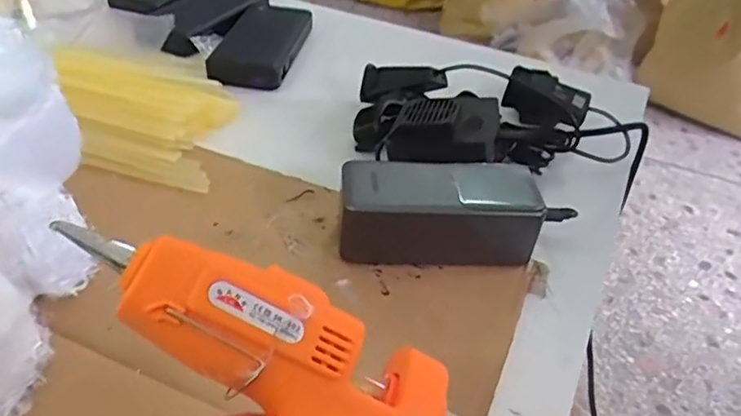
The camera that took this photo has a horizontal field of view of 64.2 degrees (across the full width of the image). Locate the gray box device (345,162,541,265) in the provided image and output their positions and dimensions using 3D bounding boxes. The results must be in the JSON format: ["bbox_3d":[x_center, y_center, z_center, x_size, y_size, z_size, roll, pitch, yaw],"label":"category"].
[{"bbox_3d":[0.045,0.002,0.398,0.126,0.051,0.054,2,41,-3],"label":"gray box device"}]

